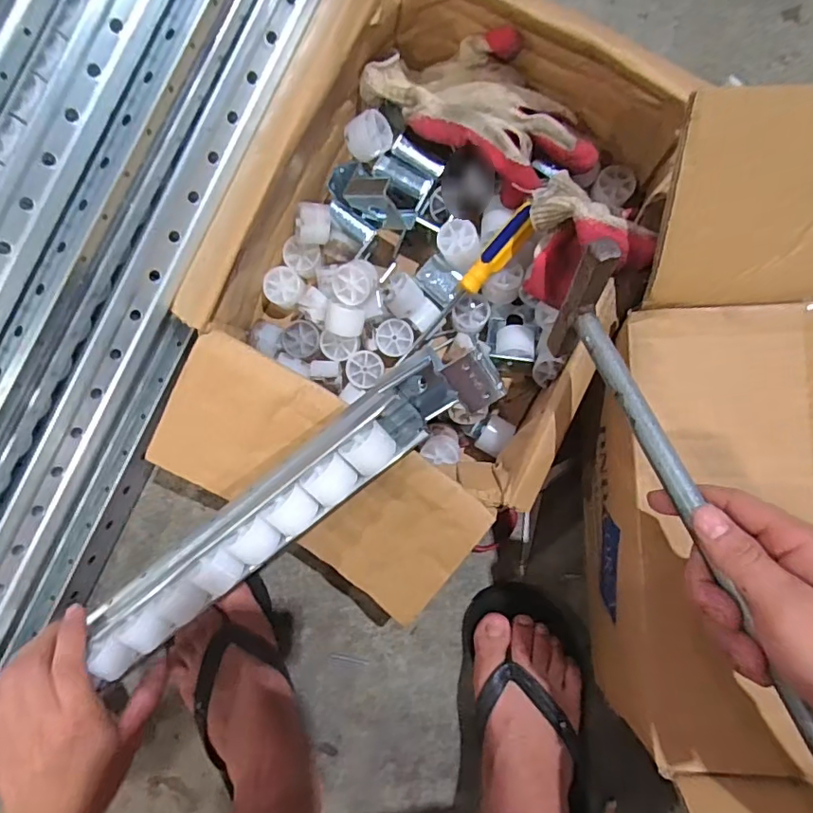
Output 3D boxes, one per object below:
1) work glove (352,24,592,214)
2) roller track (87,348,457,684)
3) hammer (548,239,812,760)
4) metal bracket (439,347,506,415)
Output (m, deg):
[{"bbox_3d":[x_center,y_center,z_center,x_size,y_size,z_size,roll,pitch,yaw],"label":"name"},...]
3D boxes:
[{"bbox_3d":[0.065,-0.251,0.456,0.196,0.045,0.099,42,89,1],"label":"work glove"},{"bbox_3d":[-0.317,0.254,0.425,0.880,0.049,0.050,-38,89,5],"label":"roller track"},{"bbox_3d":[0.157,0.054,0.303,0.027,0.090,0.298,-20,69,0],"label":"hammer"},{"bbox_3d":[0.046,-0.019,0.368,0.033,0.022,0.039,-30,109,3],"label":"metal bracket"}]

